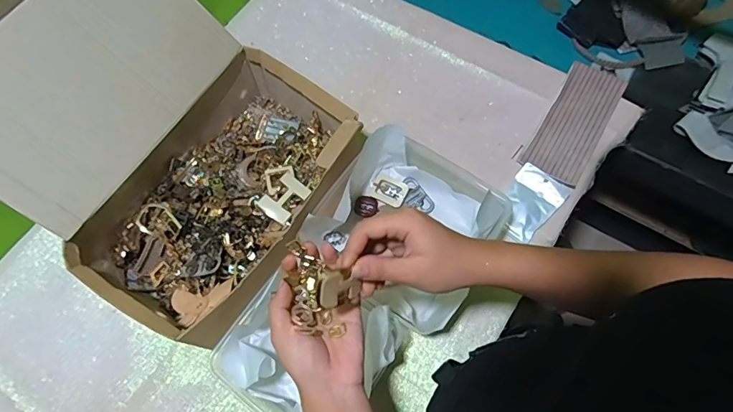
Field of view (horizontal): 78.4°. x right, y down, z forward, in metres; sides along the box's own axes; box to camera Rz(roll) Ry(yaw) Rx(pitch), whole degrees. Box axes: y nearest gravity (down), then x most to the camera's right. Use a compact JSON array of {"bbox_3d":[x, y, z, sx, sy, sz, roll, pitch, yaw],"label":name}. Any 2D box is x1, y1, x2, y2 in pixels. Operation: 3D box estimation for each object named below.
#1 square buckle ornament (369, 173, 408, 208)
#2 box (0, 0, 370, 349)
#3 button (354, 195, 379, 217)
[{"bbox_3d":[0.030,-0.021,0.607,0.048,0.004,0.034,26,85,20],"label":"square buckle ornament"},{"bbox_3d":[-0.227,-0.070,0.530,0.339,0.231,0.331,33,72,16],"label":"box"},{"bbox_3d":[0.000,0.000,0.604,0.032,0.005,0.031,-1,66,2],"label":"button"}]

